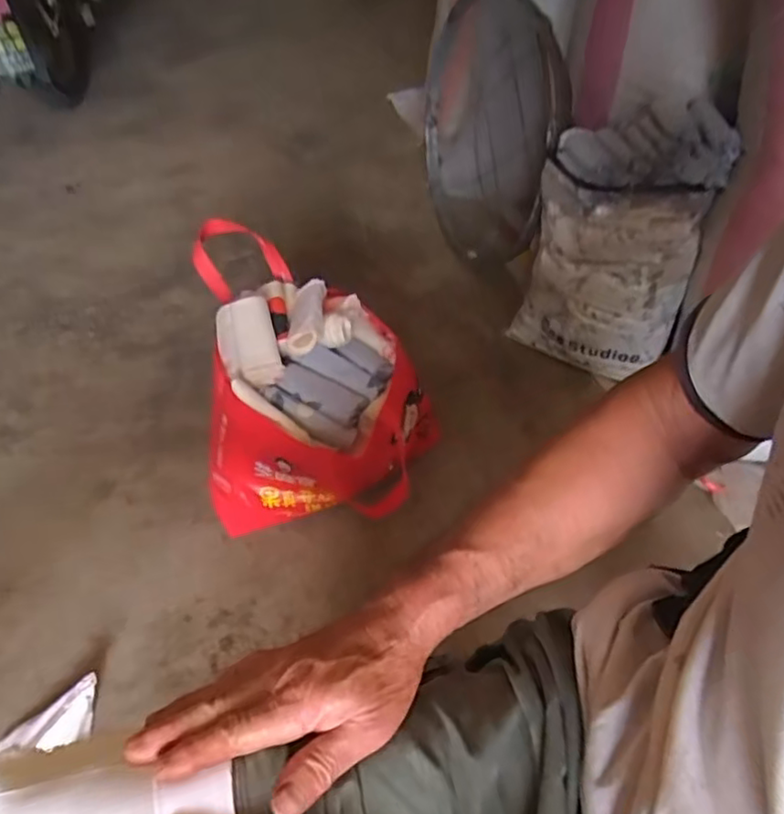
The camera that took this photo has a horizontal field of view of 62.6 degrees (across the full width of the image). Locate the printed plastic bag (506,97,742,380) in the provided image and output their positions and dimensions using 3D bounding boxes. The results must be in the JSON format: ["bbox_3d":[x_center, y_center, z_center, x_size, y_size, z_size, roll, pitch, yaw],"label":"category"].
[{"bbox_3d":[0.360,-0.267,1.048,0.247,0.390,0.188,15,53,17],"label":"printed plastic bag"}]

